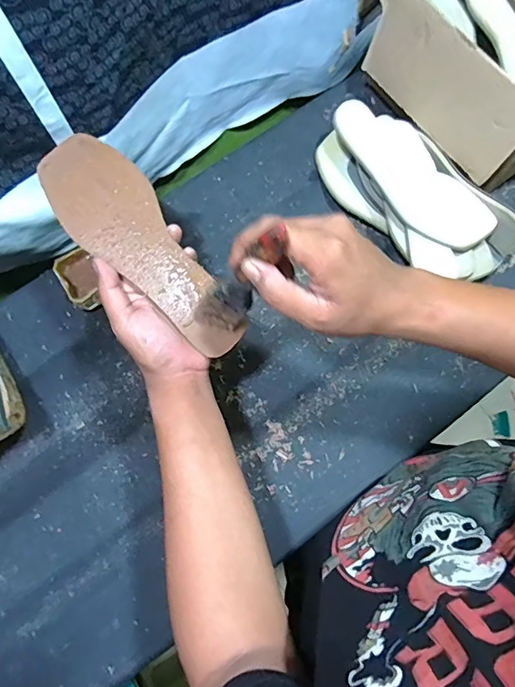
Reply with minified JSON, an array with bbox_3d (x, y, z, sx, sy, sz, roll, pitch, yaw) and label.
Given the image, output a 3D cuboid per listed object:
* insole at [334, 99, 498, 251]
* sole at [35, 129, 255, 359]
[{"bbox_3d":[0.193,-0.212,0.596,0.080,0.030,0.230,-35,79,-8],"label":"insole"},{"bbox_3d":[-0.108,-0.091,0.441,0.080,0.022,0.247,-38,87,-9],"label":"sole"}]

